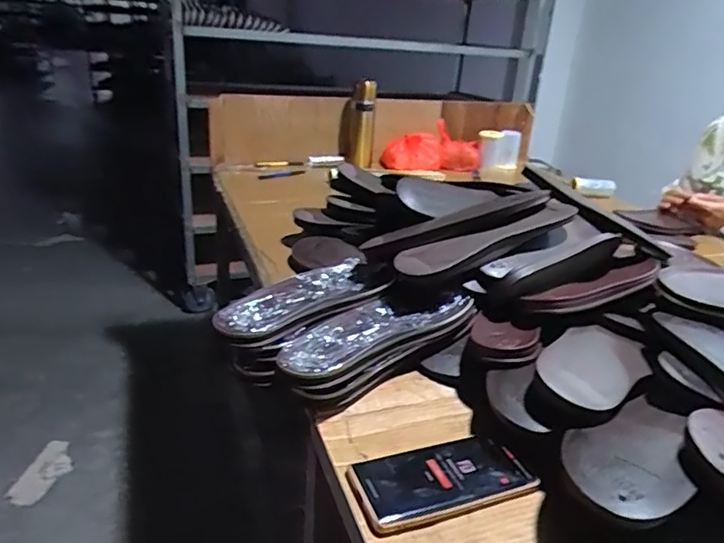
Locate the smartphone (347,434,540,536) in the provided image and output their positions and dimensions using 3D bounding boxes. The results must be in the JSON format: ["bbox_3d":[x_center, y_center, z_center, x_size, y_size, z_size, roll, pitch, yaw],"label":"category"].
[{"bbox_3d":[0.072,0.188,0.506,0.158,0.011,0.075,-5,25,-21],"label":"smartphone"}]

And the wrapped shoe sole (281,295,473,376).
[{"bbox_3d":[0.012,0.062,0.642,0.251,0.020,0.087,-16,30,-38],"label":"wrapped shoe sole"}]

